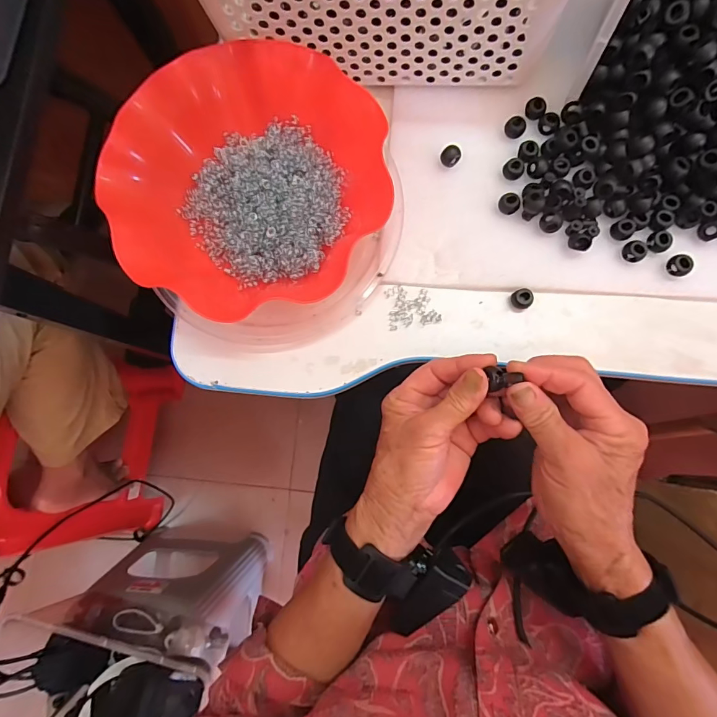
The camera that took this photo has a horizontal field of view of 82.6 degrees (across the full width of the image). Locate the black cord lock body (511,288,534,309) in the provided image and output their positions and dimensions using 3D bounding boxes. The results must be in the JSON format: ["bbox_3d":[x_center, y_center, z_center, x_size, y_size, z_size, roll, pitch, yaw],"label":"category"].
[{"bbox_3d":[0.141,-0.052,0.351,0.016,0.011,0.017,0,82,3],"label":"black cord lock body"}]

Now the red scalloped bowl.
[{"bbox_3d":[-0.089,-0.141,0.348,0.214,0.065,0.215,0,82,3],"label":"red scalloped bowl"}]

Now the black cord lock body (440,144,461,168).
[{"bbox_3d":[0.081,-0.179,0.361,0.017,0.013,0.014,17,83,5],"label":"black cord lock body"}]

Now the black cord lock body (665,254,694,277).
[{"bbox_3d":[0.267,-0.077,0.339,0.015,0.014,0.018,-28,81,-2],"label":"black cord lock body"}]

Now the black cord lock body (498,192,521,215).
[{"bbox_3d":[0.131,-0.134,0.355,0.017,0.010,0.018,0,82,3],"label":"black cord lock body"}]

